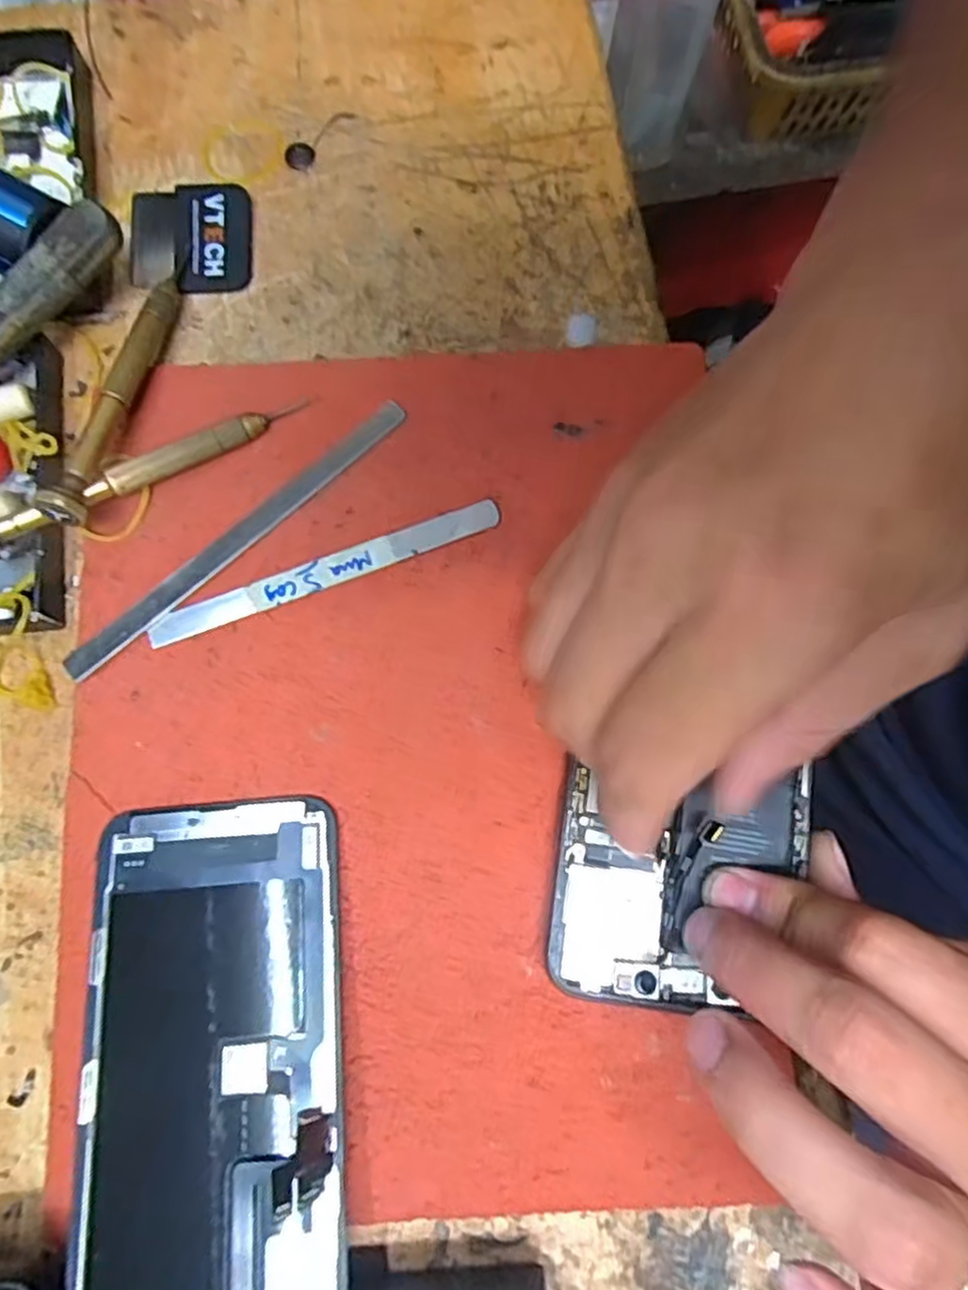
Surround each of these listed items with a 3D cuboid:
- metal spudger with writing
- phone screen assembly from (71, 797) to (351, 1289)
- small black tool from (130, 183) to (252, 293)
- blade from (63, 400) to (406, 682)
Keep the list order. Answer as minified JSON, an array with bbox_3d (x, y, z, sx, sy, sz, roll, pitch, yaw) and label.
[{"bbox_3d":[-0.049,-0.023,0.222,0.112,0.004,0.009,-20,79,-5],"label":"metal spudger with writing"},{"bbox_3d":[-0.072,0.112,0.188,0.067,0.008,0.138,-5,72,-2],"label":"phone screen assembly"},{"bbox_3d":[-0.103,-0.142,0.248,0.041,0.006,0.038,-4,78,-2],"label":"small black tool"},{"bbox_3d":[-0.076,-0.035,0.224,0.129,0.004,0.009,-41,82,-9],"label":"blade"}]

